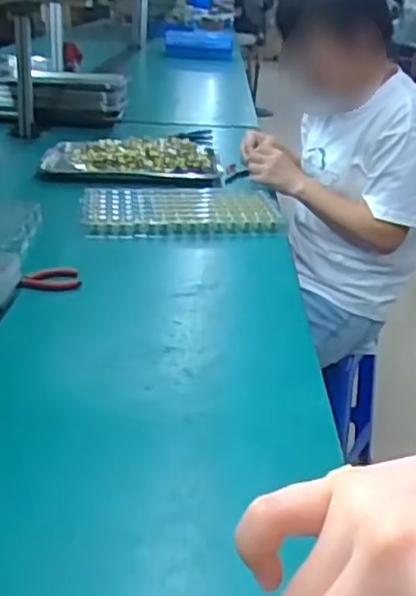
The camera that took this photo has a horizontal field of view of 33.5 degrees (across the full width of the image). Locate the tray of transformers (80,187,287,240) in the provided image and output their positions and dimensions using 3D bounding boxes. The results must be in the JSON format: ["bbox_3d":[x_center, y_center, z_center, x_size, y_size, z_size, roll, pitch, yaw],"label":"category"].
[{"bbox_3d":[-0.049,-0.161,1.214,0.338,0.020,0.234,-3,26,-17],"label":"tray of transformers"}]

